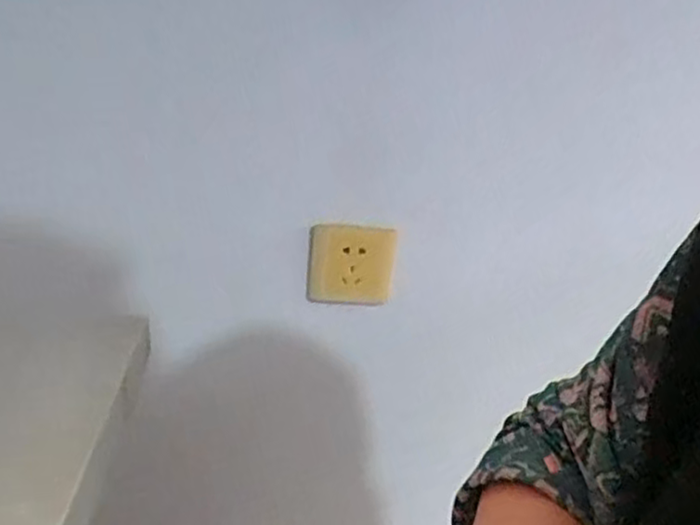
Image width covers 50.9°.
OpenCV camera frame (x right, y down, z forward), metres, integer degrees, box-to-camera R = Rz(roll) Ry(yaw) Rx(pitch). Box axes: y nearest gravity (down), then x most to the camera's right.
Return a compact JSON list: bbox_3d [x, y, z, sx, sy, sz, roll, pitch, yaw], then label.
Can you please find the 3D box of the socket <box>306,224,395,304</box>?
[{"bbox_3d":[0.001,0.003,0.792,0.089,0.091,0.021,0,27,-6],"label":"socket"}]

